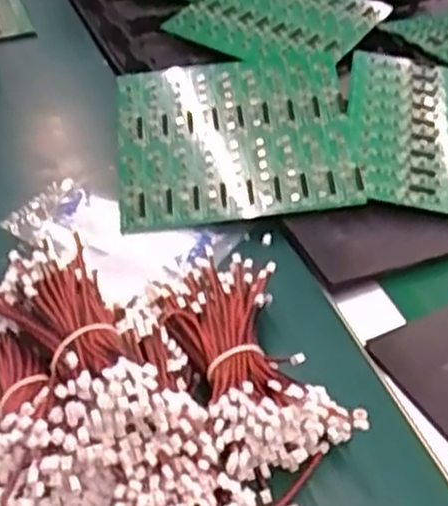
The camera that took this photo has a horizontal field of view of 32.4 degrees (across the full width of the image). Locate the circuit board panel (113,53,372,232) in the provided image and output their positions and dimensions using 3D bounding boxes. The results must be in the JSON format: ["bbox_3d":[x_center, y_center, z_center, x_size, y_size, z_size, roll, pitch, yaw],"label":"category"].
[{"bbox_3d":[0.009,-0.103,0.679,0.201,0.011,0.180,-5,62,0],"label":"circuit board panel"}]

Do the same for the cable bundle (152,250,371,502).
[{"bbox_3d":[0.015,0.063,0.505,0.097,0.049,0.162,-18,44,-17],"label":"cable bundle"}]

